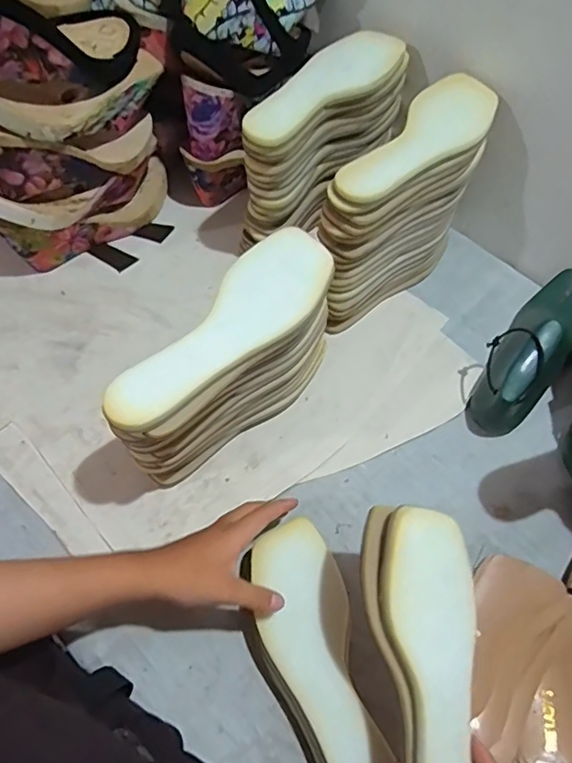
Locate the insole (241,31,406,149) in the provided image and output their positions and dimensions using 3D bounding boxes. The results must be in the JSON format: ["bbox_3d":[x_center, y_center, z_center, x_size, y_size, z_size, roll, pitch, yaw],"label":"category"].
[{"bbox_3d":[0.042,-0.325,0.598,0.073,0.017,0.227,40,69,13],"label":"insole"}]

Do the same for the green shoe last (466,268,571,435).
[{"bbox_3d":[0.292,-0.042,0.632,0.078,0.090,0.246,38,65,16],"label":"green shoe last"}]

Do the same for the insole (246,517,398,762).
[{"bbox_3d":[0.026,0.243,0.460,0.082,0.036,0.238,-13,64,-11],"label":"insole"}]

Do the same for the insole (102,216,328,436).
[{"bbox_3d":[-0.048,-0.045,0.455,0.079,0.014,0.233,39,69,12],"label":"insole"}]

